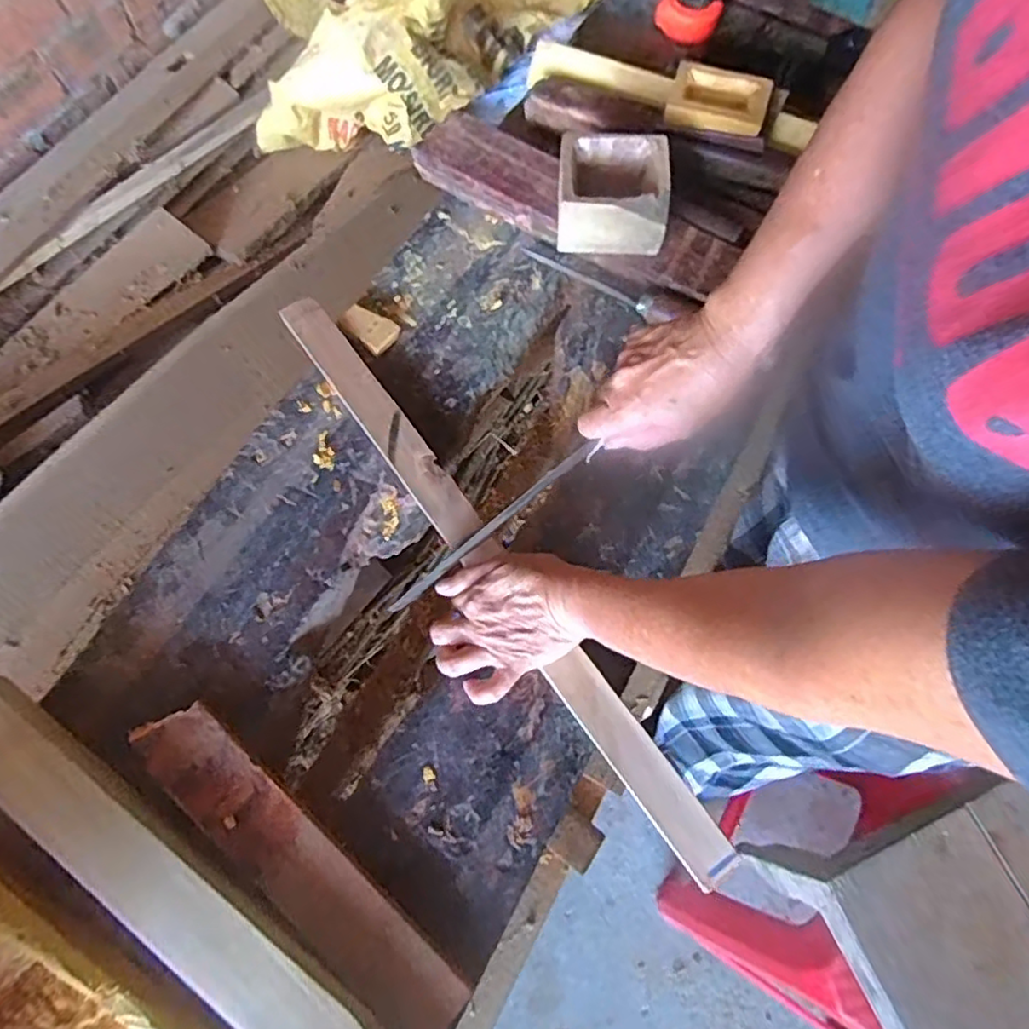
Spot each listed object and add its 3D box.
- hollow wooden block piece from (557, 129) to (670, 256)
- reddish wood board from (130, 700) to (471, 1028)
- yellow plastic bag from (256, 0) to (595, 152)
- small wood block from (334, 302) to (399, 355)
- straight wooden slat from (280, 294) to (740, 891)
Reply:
[{"bbox_3d":[0.089,-0.296,0.594,0.099,0.060,0.085,0,69,-1],"label":"hollow wooden block piece"},{"bbox_3d":[-0.156,0.246,0.450,0.288,0.013,0.053,39,73,13],"label":"reddish wood board"},{"bbox_3d":[-0.148,-0.953,1.228,0.317,0.215,0.745,40,74,13],"label":"yellow plastic bag"},{"bbox_3d":[-0.141,-0.180,0.611,0.056,0.009,0.033,36,73,12],"label":"small wood block"},{"bbox_3d":[-0.028,0.030,0.528,0.038,0.023,0.581,-34,75,-13],"label":"straight wooden slat"}]

